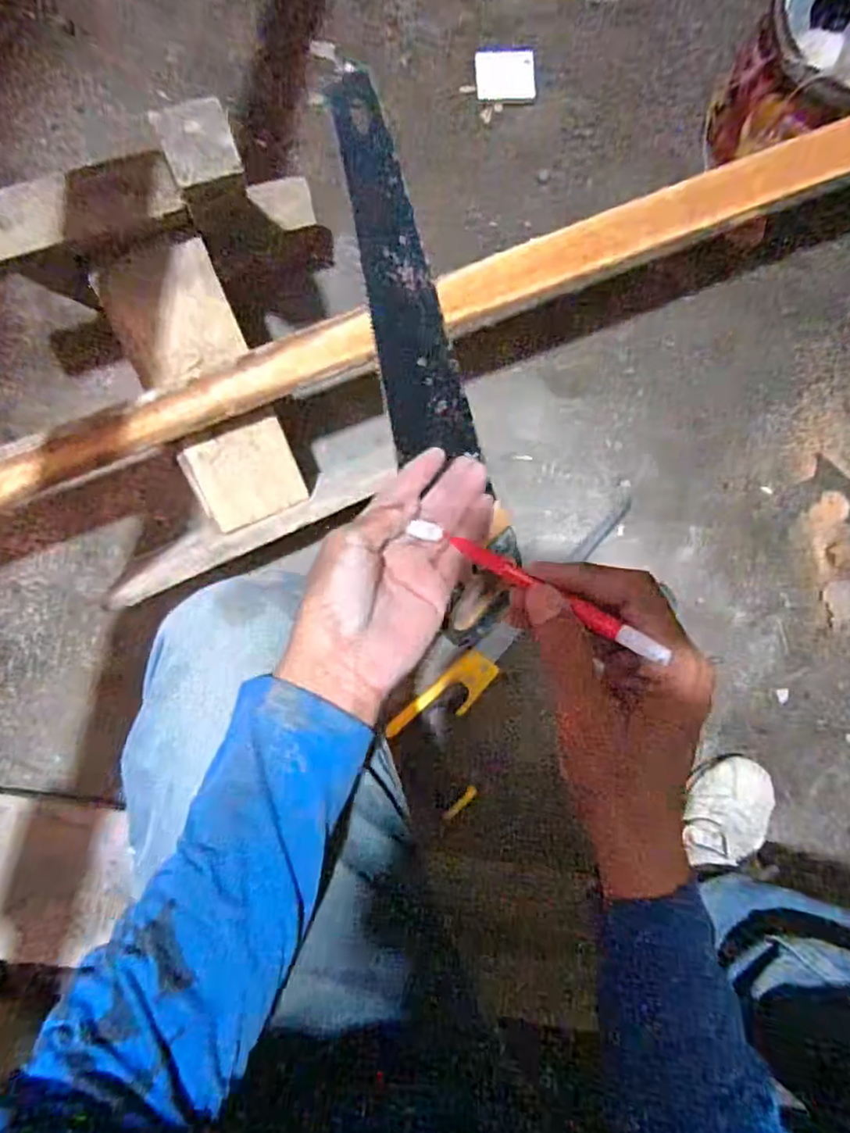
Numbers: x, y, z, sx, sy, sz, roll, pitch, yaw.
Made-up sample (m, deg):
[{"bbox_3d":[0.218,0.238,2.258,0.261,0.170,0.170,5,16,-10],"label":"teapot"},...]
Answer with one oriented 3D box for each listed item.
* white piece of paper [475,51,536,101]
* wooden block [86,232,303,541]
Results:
[{"bbox_3d":[0.092,-0.560,0.714,0.068,0.004,0.058,0,91,-1],"label":"white piece of paper"},{"bbox_3d":[-0.184,-0.146,0.532,0.087,0.023,0.226,-20,109,-1],"label":"wooden block"}]

